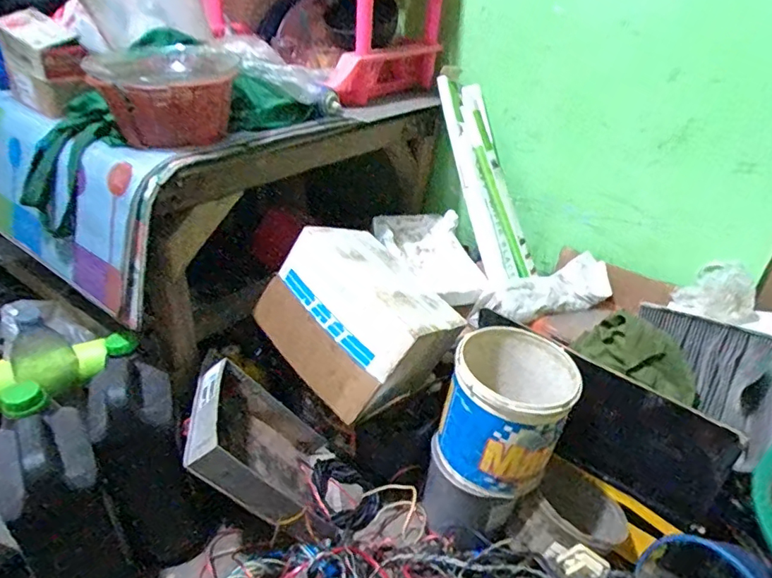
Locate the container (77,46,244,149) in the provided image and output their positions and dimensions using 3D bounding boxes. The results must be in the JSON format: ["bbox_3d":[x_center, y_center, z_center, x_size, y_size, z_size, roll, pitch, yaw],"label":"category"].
[{"bbox_3d":[-0.319,-0.280,0.767,0.195,0.118,0.191,-3,32,-11],"label":"container"}]

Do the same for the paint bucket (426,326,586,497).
[{"bbox_3d":[0.185,0.189,0.798,0.174,0.190,0.181,21,36,25],"label":"paint bucket"}]

